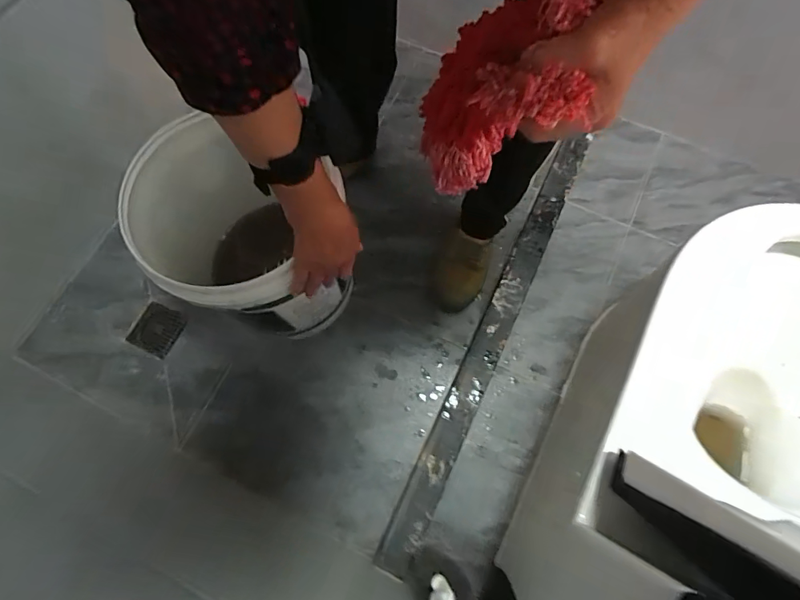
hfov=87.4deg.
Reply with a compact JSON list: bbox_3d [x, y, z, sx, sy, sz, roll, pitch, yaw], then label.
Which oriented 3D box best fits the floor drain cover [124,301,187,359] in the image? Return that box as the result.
[{"bbox_3d":[-0.499,0.060,0.858,0.094,0.015,0.095,25,68,0],"label":"floor drain cover"}]

